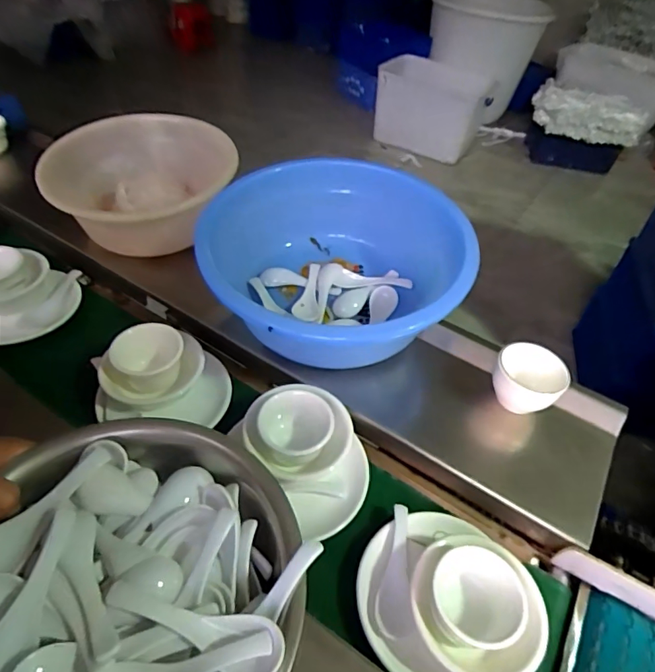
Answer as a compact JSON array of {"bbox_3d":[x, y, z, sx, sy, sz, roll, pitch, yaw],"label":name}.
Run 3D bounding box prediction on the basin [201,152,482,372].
[{"bbox_3d":[0.002,-0.082,0.606,0.289,0.138,0.316,4,46,-4],"label":"basin"}]

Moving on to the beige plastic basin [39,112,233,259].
[{"bbox_3d":[-0.278,-0.220,0.722,0.252,0.117,0.259,6,46,-1],"label":"beige plastic basin"}]

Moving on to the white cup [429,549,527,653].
[{"bbox_3d":[0.127,0.229,0.417,0.074,0.048,0.074,-2,46,-9],"label":"white cup"}]

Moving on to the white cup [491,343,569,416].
[{"bbox_3d":[0.230,0.051,0.553,0.077,0.059,0.062,25,48,16],"label":"white cup"}]

